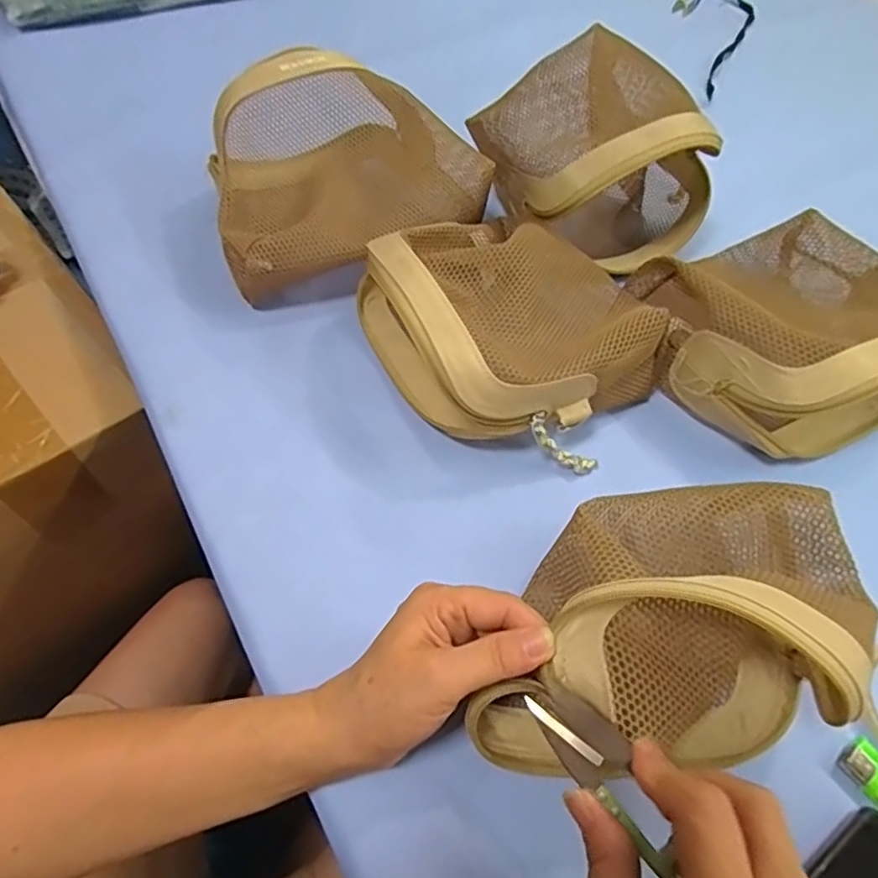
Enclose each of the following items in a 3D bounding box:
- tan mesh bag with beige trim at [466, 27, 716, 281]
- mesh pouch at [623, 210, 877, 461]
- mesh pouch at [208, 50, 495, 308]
[{"bbox_3d":[0.137,-0.240,0.536,0.179,0.134,0.157,-13,58,-14],"label":"tan mesh bag with beige trim"},{"bbox_3d":[0.258,-0.090,0.464,0.205,0.084,0.189,-27,62,-21],"label":"mesh pouch"},{"bbox_3d":[-0.080,-0.219,0.515,0.227,0.105,0.170,-21,60,-18],"label":"mesh pouch"}]

